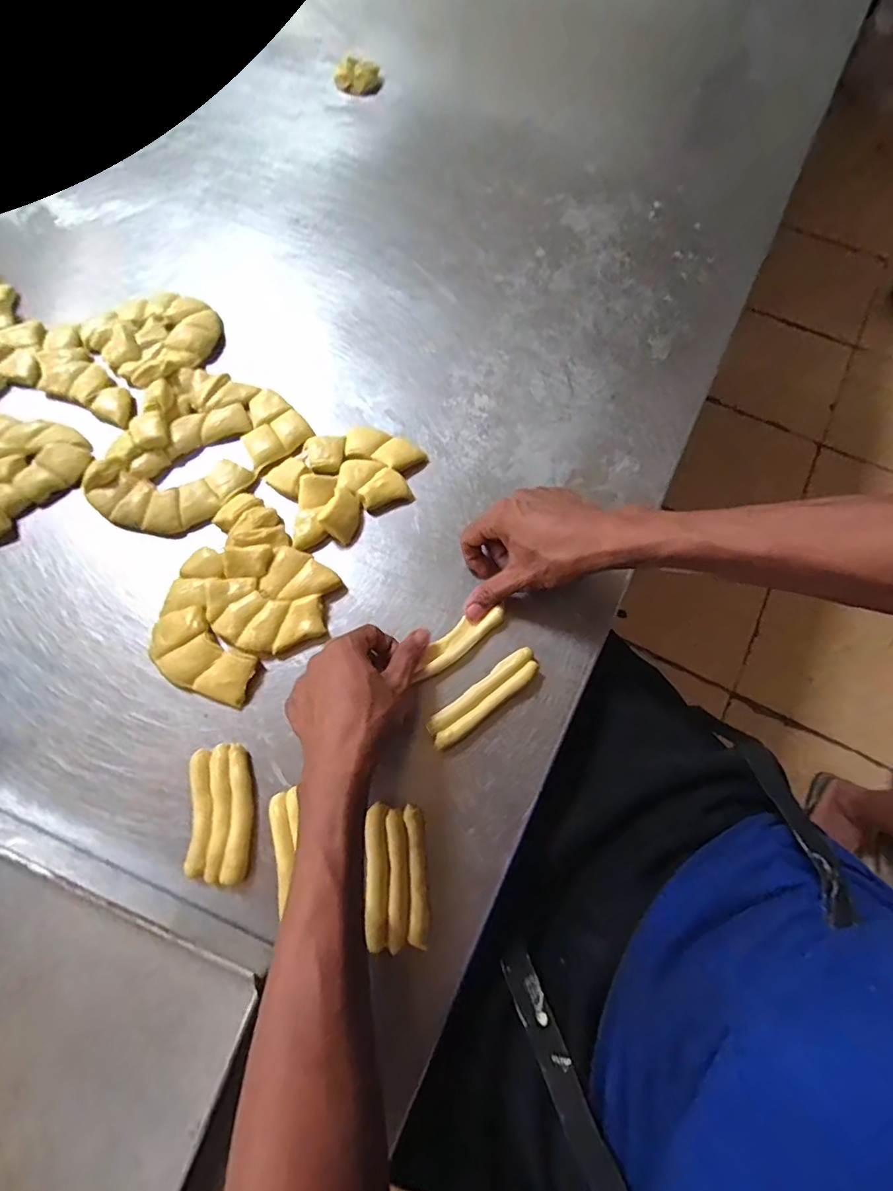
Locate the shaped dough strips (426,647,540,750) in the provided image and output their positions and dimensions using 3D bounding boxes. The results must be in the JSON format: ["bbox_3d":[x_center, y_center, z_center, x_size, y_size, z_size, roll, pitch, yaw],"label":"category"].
[{"bbox_3d":[0.032,0.085,0.429,0.106,0.015,0.027,-37,74,-11],"label":"shaped dough strips"}]

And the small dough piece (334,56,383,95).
[{"bbox_3d":[-0.118,-0.695,0.692,0.061,0.032,0.030,-9,71,-2],"label":"small dough piece"}]

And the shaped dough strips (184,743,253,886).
[{"bbox_3d":[-0.176,0.170,0.404,0.043,0.018,0.099,-10,71,-2],"label":"shaped dough strips"}]

